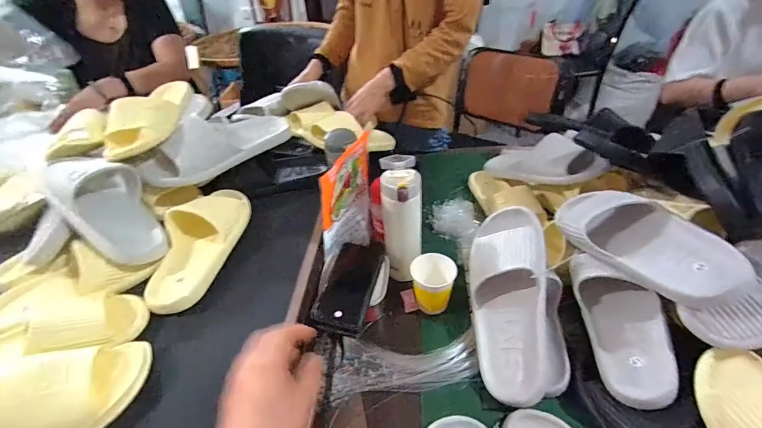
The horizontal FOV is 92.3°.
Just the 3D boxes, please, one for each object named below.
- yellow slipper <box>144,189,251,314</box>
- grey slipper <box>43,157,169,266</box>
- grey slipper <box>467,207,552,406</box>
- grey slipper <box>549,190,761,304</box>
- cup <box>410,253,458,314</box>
[{"bbox_3d":[-0.289,0.038,0.586,0.099,0.066,0.255,2,38,7],"label":"yellow slipper"},{"bbox_3d":[-0.434,0.002,0.584,0.220,0.080,0.112,50,42,14],"label":"grey slipper"},{"bbox_3d":[0.186,0.116,0.531,0.110,0.085,0.279,-9,59,31],"label":"grey slipper"},{"bbox_3d":[0.351,0.026,0.501,0.112,0.078,0.254,-49,21,7],"label":"grey slipper"},{"bbox_3d":[0.085,0.115,0.601,0.068,0.078,0.063,-2,38,2],"label":"cup"}]

